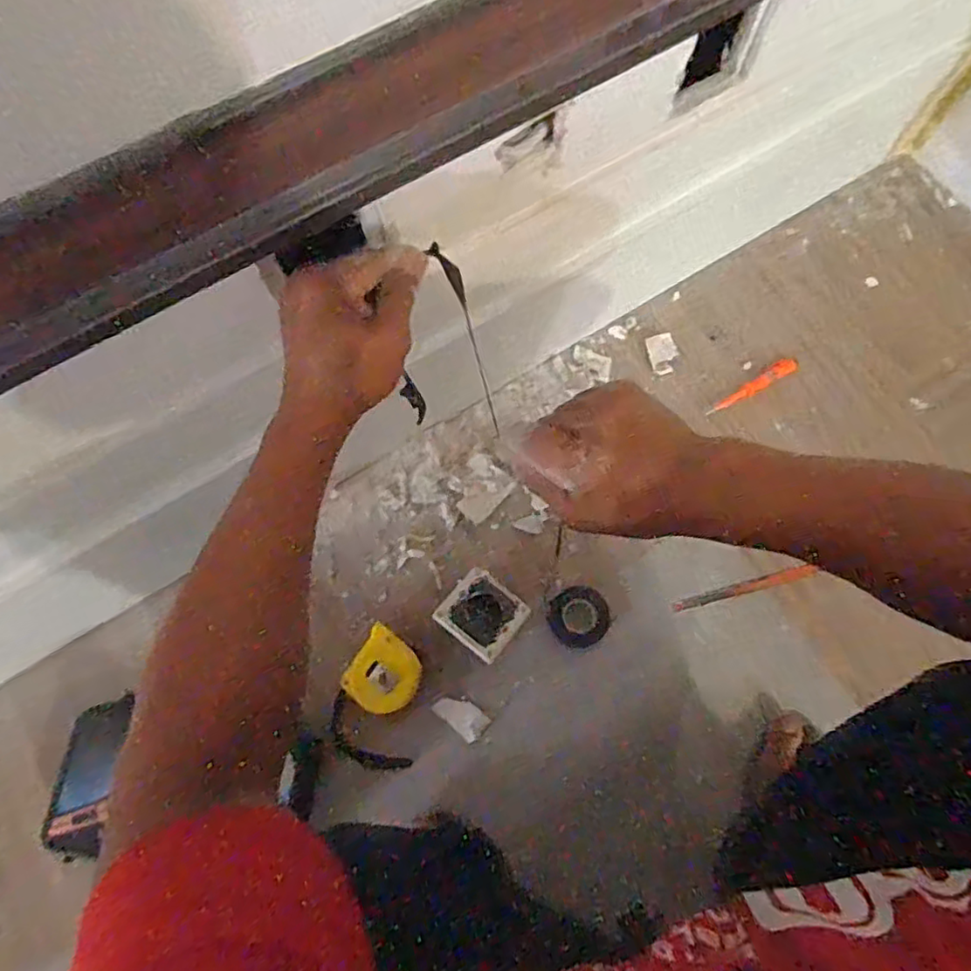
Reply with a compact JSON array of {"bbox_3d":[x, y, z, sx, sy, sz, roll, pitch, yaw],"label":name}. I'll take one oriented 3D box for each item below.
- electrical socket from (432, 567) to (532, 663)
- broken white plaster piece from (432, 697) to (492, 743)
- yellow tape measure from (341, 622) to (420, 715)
[{"bbox_3d":[-0.002,0.141,0.700,0.083,0.039,0.079,38,78,11],"label":"electrical socket"},{"bbox_3d":[-0.025,0.250,0.690,0.057,0.005,0.034,40,78,12],"label":"broken white plaster piece"},{"bbox_3d":[-0.106,0.201,0.681,0.071,0.032,0.075,29,76,9],"label":"yellow tape measure"}]

